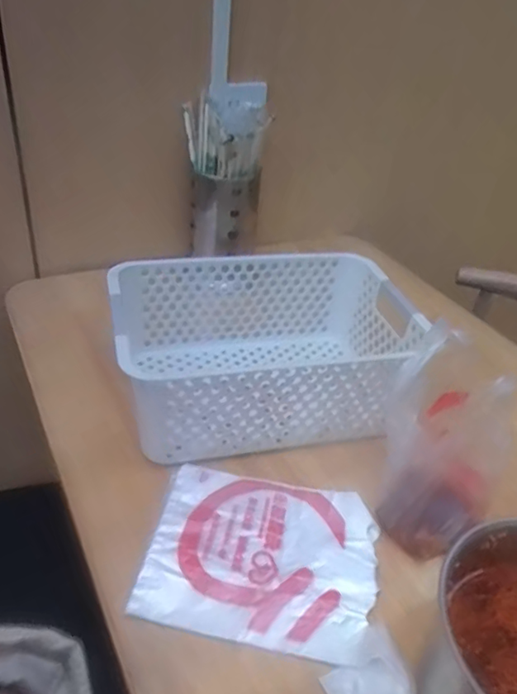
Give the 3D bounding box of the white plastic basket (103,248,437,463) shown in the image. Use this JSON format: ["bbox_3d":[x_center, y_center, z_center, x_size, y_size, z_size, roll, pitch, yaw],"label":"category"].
[{"bbox_3d":[0.009,0.010,0.592,0.293,0.133,0.204,-5,37,-15],"label":"white plastic basket"}]

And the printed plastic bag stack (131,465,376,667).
[{"bbox_3d":[0.004,0.167,0.464,0.179,0.007,0.151,11,36,7],"label":"printed plastic bag stack"}]

